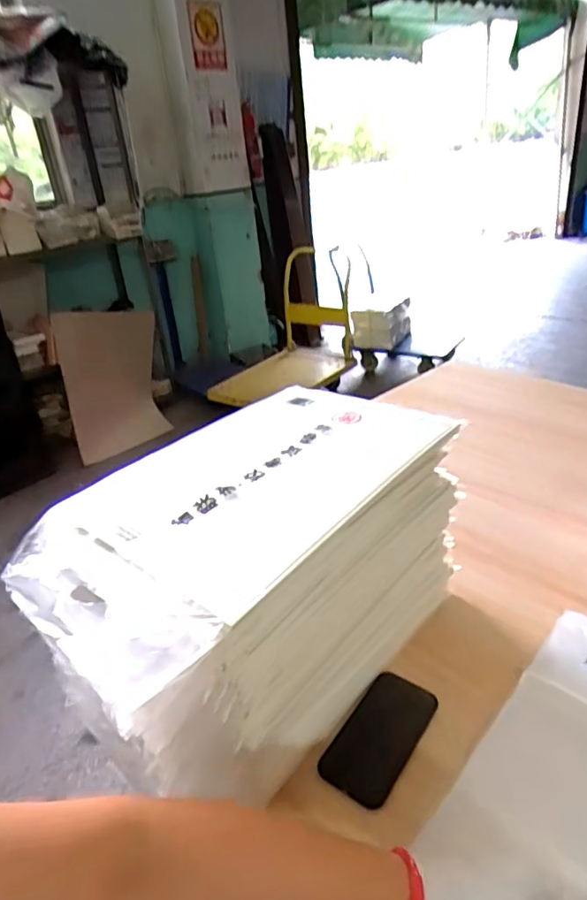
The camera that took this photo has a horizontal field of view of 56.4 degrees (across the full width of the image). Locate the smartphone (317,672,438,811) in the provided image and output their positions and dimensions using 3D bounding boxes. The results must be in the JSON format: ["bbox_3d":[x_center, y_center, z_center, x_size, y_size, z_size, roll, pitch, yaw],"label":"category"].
[{"bbox_3d":[0.098,0.320,0.618,0.077,0.014,0.153,15,36,34],"label":"smartphone"}]

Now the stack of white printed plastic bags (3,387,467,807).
[{"bbox_3d":[-0.038,0.145,0.646,0.260,0.284,0.451,18,38,38],"label":"stack of white printed plastic bags"}]

